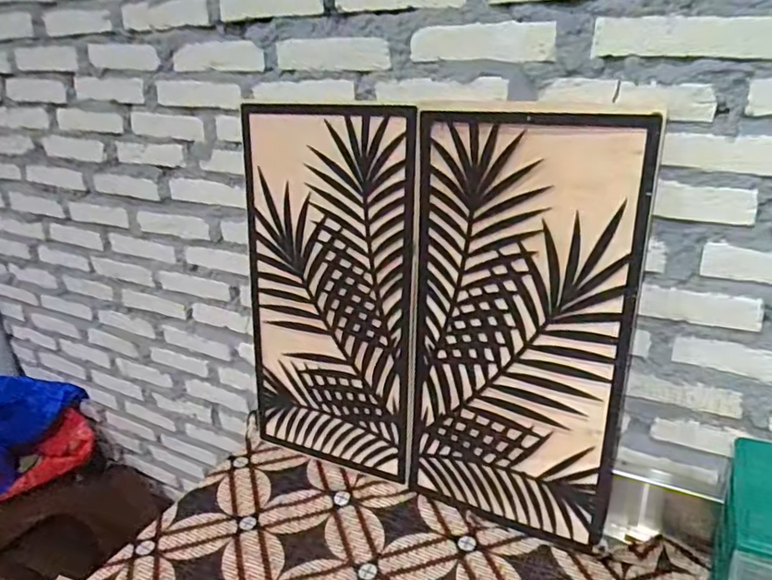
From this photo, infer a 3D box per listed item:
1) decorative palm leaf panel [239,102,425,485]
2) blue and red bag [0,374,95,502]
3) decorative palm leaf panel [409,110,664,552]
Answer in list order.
[{"bbox_3d":[-0.086,0.015,0.933,0.298,0.579,0.024,12,20,24],"label":"decorative palm leaf panel"},{"bbox_3d":[-0.898,0.346,1.403,0.348,0.285,0.180,-24,32,-37],"label":"blue and red bag"},{"bbox_3d":[0.173,0.062,0.800,0.289,0.571,0.021,10,19,28],"label":"decorative palm leaf panel"}]

